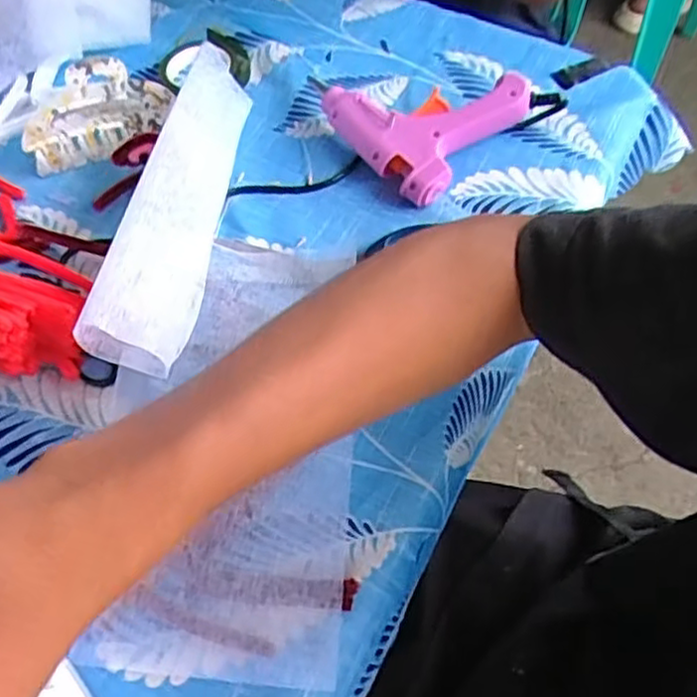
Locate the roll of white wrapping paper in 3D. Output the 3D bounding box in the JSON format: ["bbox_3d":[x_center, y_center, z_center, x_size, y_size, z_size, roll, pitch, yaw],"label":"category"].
[{"bbox_3d":[-0.091,-0.094,0.417,0.043,0.047,0.236,8,59,5],"label":"roll of white wrapping paper"}]

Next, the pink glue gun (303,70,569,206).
[{"bbox_3d":[0.052,-0.174,0.486,0.125,0.033,0.128,-35,65,-19],"label":"pink glue gun"}]

